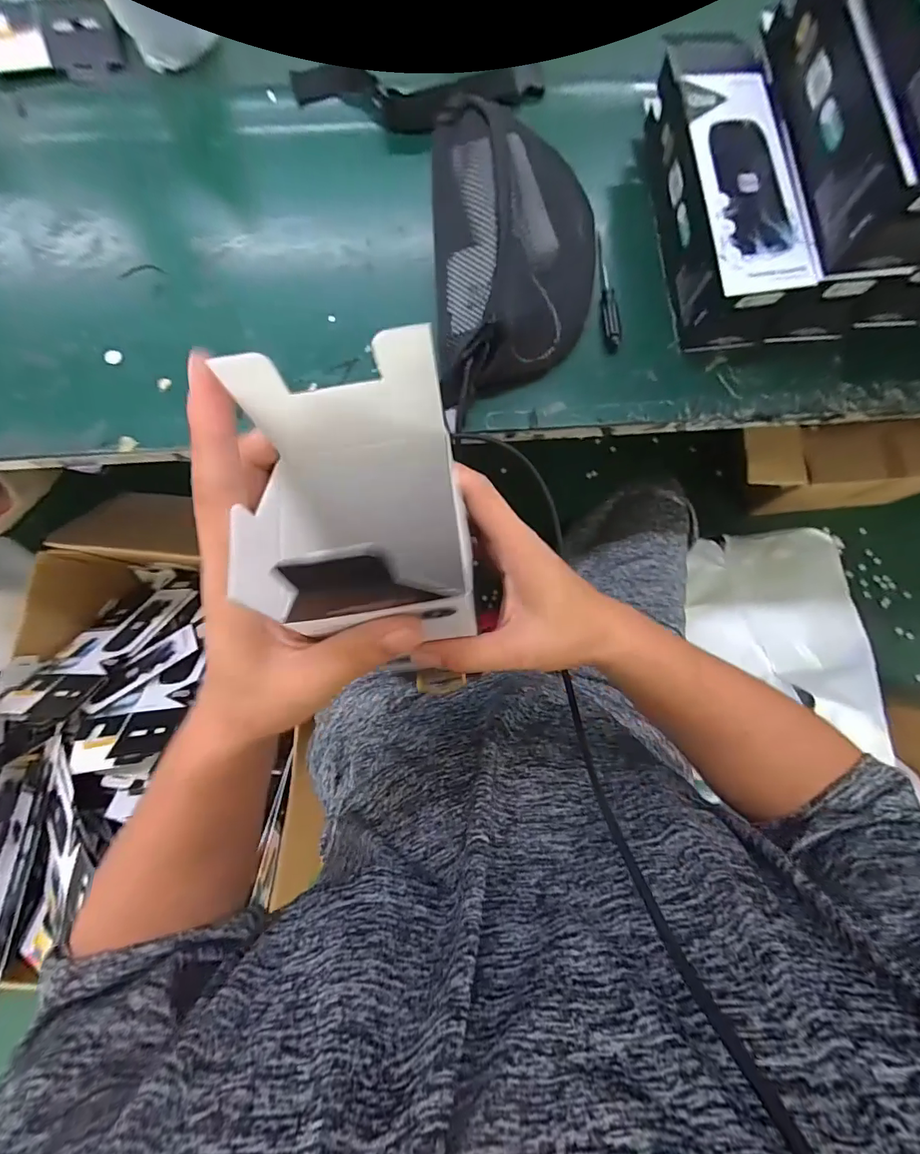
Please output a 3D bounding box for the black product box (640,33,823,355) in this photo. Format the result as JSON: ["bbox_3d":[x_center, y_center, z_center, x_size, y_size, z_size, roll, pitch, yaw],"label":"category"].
[{"bbox_3d":[0.235,-0.338,0.417,0.080,0.077,0.236,-6,81,-2],"label":"black product box"}]

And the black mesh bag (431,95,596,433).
[{"bbox_3d":[0.054,-0.301,0.412,0.152,0.077,0.310,-2,81,-1],"label":"black mesh bag"}]

